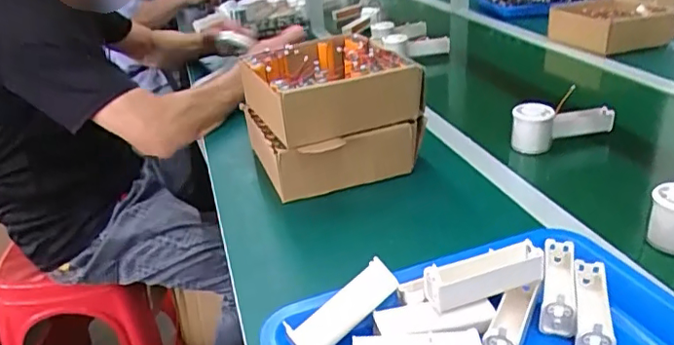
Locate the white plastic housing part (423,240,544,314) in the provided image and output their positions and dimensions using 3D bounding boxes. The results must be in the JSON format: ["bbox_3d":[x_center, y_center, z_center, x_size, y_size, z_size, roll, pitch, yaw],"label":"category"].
[{"bbox_3d":[0.128,0.091,0.480,0.104,0.034,0.028,-13,28,-16],"label":"white plastic housing part"}]

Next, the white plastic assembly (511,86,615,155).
[{"bbox_3d":[0.335,-0.073,0.836,0.164,0.064,0.048,-13,28,-16],"label":"white plastic assembly"}]

